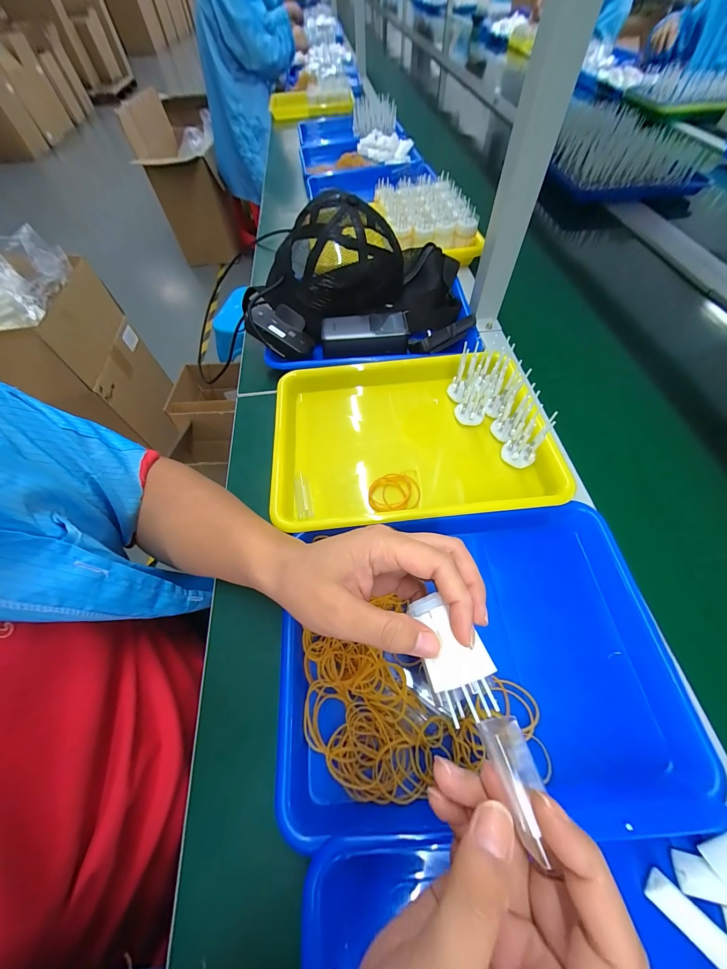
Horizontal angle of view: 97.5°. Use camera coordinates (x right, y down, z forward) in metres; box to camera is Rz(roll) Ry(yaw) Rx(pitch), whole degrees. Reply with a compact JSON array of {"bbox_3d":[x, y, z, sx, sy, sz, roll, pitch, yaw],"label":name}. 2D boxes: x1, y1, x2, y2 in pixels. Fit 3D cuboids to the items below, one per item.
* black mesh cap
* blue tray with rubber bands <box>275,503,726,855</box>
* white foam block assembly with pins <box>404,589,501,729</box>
[{"bbox_3d":[-0.042,-0.368,0.504,0.196,0.137,0.217,9,61,7],"label":"black mesh cap"},{"bbox_3d":[0.094,0.150,0.300,0.337,0.054,0.238,-4,60,0],"label":"blue tray with rubber bands"},{"bbox_3d":[0.058,0.108,0.205,0.040,0.013,0.072,-18,61,-8],"label":"white foam block assembly with pins"}]

